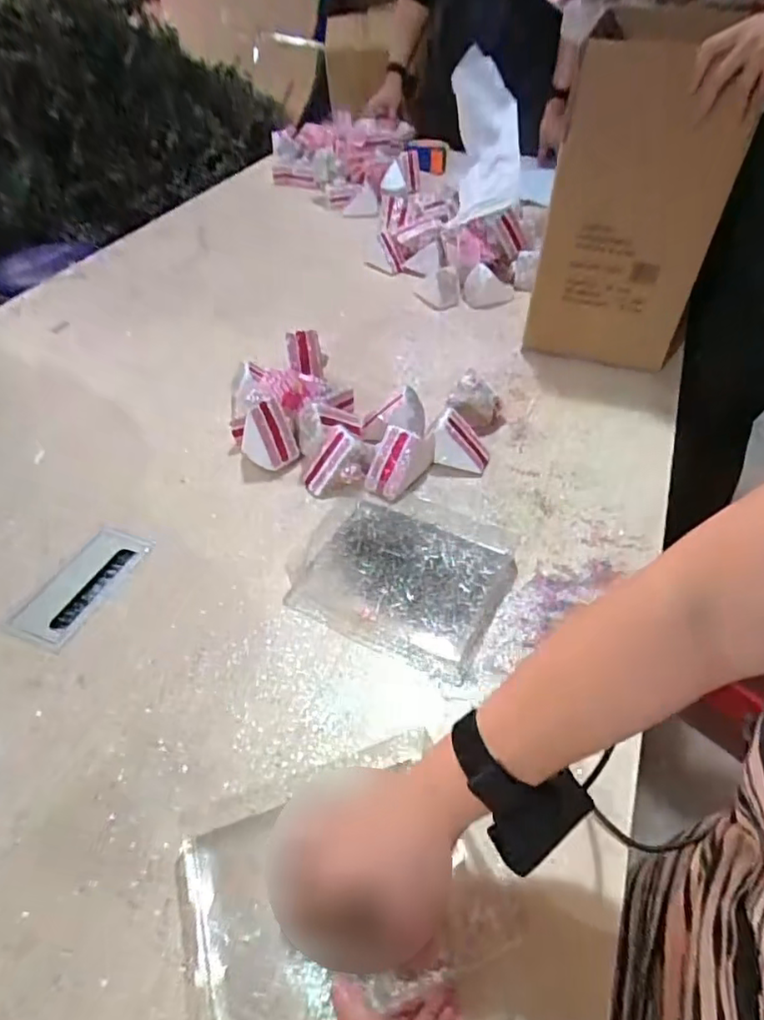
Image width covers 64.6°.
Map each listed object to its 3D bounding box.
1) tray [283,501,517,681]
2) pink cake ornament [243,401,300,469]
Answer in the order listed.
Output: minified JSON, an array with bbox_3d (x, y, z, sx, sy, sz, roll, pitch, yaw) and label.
[{"bbox_3d":[0.020,0.072,0.671,0.219,0.014,0.181,20,49,18],"label":"tray"},{"bbox_3d":[-0.144,-0.093,0.782,0.063,0.080,0.047,-26,52,-24],"label":"pink cake ornament"}]

